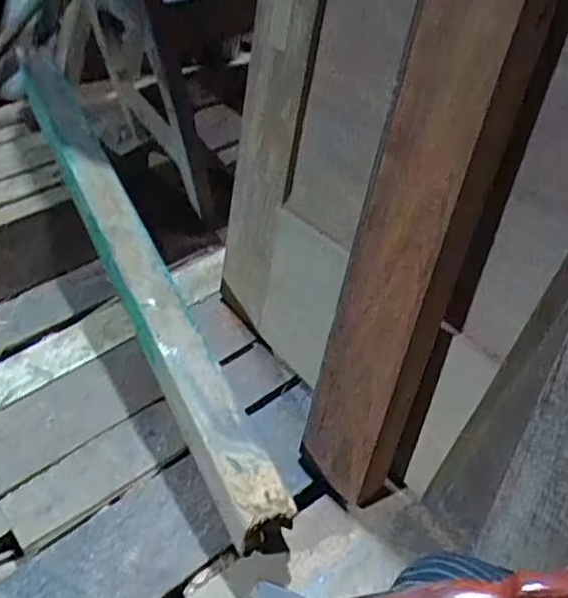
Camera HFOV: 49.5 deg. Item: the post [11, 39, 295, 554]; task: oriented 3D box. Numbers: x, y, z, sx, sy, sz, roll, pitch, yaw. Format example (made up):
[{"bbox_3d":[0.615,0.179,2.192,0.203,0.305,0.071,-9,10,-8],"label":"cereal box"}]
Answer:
[{"bbox_3d":[-0.231,-0.087,0.863,0.074,0.085,0.920,-20,54,-21],"label":"post"}]

